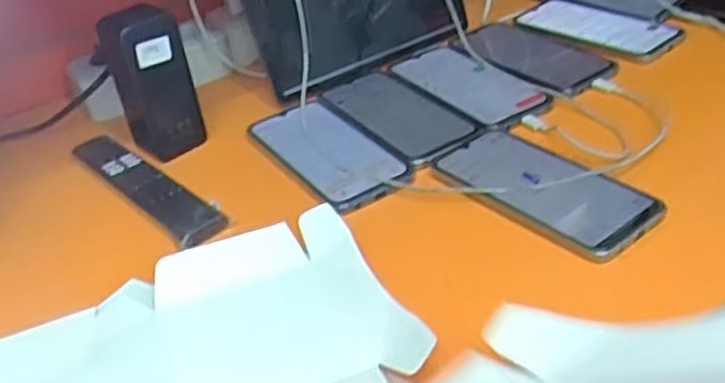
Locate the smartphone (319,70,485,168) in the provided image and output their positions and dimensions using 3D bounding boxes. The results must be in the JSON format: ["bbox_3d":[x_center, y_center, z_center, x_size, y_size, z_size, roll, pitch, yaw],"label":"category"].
[{"bbox_3d":[0.034,-0.075,0.691,0.086,0.005,0.175,-23,37,-21],"label":"smartphone"}]

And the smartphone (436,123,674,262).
[{"bbox_3d":[0.141,-0.009,0.569,0.081,0.011,0.170,-29,40,-28],"label":"smartphone"}]

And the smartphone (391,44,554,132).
[{"bbox_3d":[0.101,-0.107,0.720,0.076,0.006,0.172,-24,38,-22],"label":"smartphone"}]

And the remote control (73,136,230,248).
[{"bbox_3d":[-0.188,-0.007,0.638,0.042,0.012,0.215,-30,41,-30],"label":"remote control"}]

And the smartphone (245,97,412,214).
[{"bbox_3d":[-0.030,-0.040,0.652,0.082,0.006,0.173,-24,38,-23],"label":"smartphone"}]

